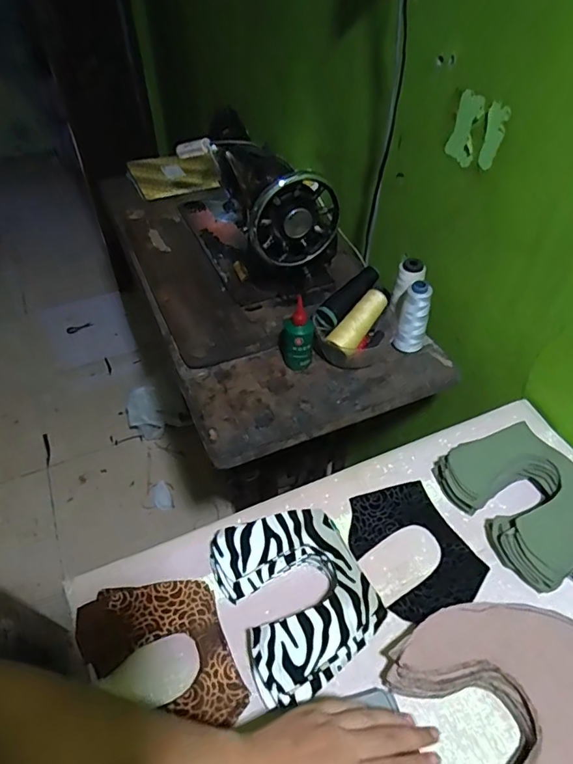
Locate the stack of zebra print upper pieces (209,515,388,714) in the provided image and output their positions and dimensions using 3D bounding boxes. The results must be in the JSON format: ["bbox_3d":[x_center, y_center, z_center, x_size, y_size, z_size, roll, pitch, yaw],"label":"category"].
[{"bbox_3d":[0.012,0.213,0.504,0.133,0.044,0.164,-19,50,-17],"label":"stack of zebra print upper pieces"}]

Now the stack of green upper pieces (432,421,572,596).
[{"bbox_3d":[0.270,0.127,0.572,0.139,0.046,0.172,-26,52,-22],"label":"stack of green upper pieces"}]

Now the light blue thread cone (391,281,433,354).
[{"bbox_3d":[0.187,-0.091,0.741,0.040,0.121,0.038,18,50,16],"label":"light blue thread cone"}]

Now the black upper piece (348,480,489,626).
[{"bbox_3d":[0.138,0.184,0.559,0.115,0.010,0.145,-20,53,-17],"label":"black upper piece"}]

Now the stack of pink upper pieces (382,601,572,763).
[{"bbox_3d":[0.203,0.277,0.442,0.174,0.031,0.171,-26,52,-22],"label":"stack of pink upper pieces"}]

